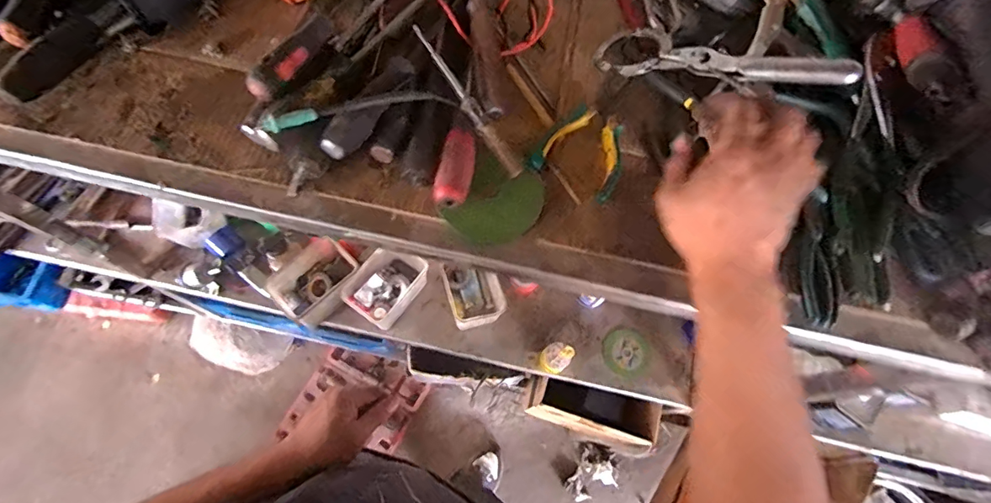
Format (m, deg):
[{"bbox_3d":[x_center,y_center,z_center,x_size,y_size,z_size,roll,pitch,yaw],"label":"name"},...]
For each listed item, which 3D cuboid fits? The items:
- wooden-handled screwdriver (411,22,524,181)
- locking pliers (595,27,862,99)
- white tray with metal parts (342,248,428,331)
[{"bbox_3d":[-0.026,-0.141,0.450,0.016,0.015,0.164,-35,91,-14],"label":"wooden-handled screwdriver"},{"bbox_3d":[0.210,-0.185,0.459,0.235,0.015,0.070,23,69,33],"label":"locking pliers"},{"bbox_3d":[-0.217,0.068,0.944,0.102,0.111,0.154,36,73,10],"label":"white tray with metal parts"}]

